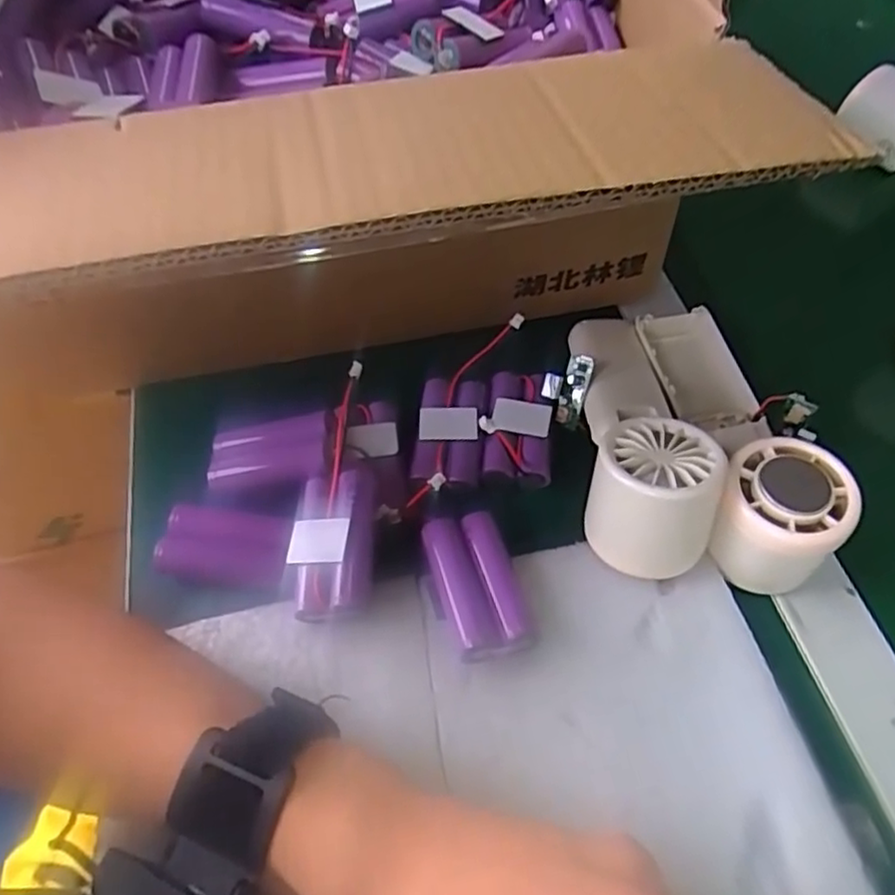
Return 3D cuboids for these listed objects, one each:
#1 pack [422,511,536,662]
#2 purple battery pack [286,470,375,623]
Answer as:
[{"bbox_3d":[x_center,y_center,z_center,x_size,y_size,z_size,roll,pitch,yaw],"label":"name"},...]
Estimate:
[{"bbox_3d":[0.015,0.063,0.311,0.036,0.018,0.066,-17,56,-8],"label":"pack"},{"bbox_3d":[-0.053,0.044,0.315,0.036,0.019,0.067,-2,77,16],"label":"purple battery pack"}]

